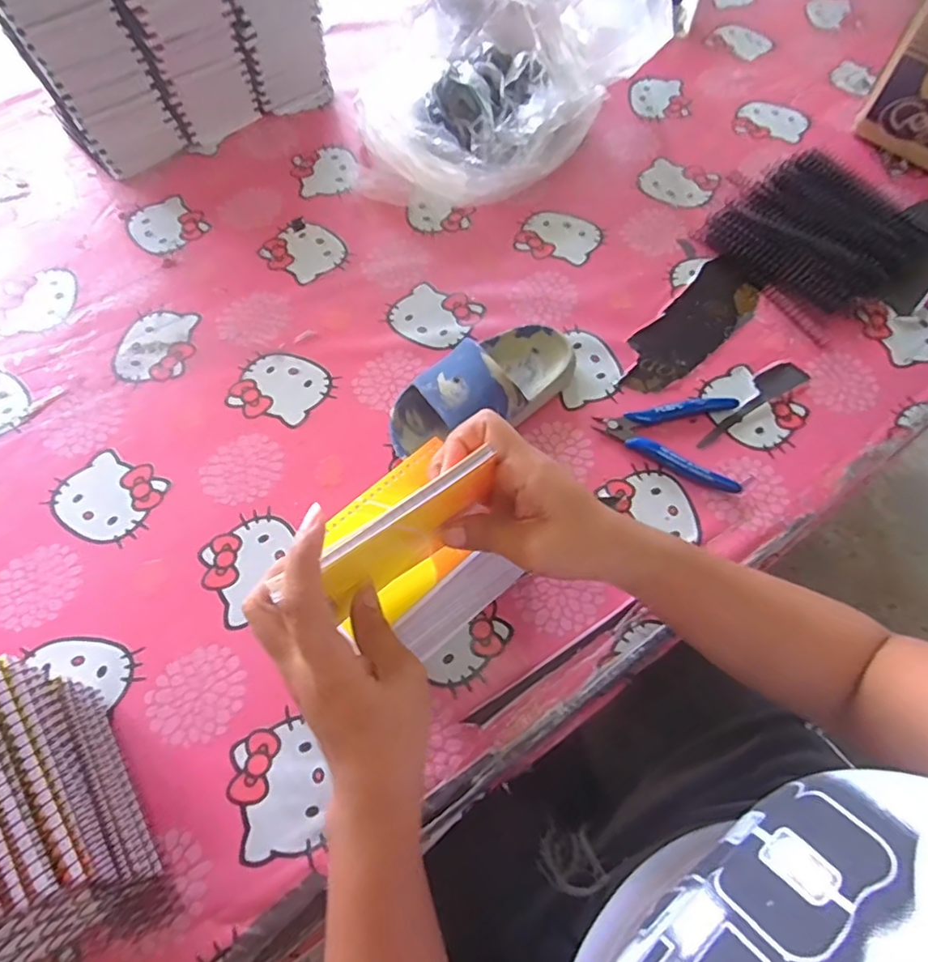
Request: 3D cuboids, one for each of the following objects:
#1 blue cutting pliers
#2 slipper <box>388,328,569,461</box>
[{"bbox_3d":[0.169,-0.034,0.483,0.113,0.014,0.086,5,63,3],"label":"blue cutting pliers"},{"bbox_3d":[0.018,-0.080,0.481,0.176,0.060,0.081,-34,68,-15],"label":"slipper"}]

